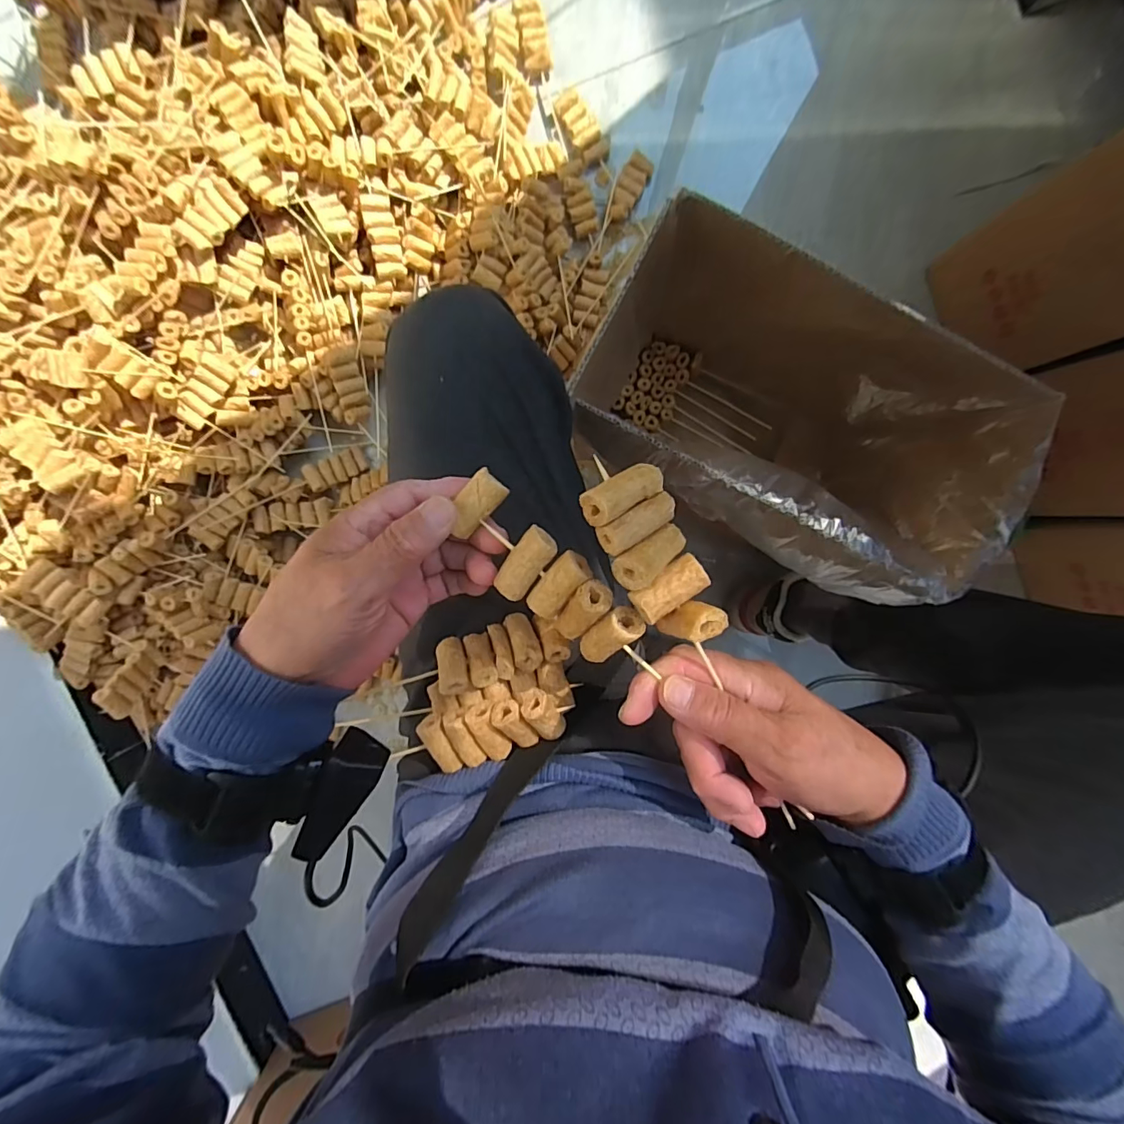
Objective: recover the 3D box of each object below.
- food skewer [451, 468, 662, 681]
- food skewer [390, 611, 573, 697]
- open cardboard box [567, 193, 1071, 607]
[{"bbox_3d":[-0.007,0.009,0.261,0.126,0.022,0.038,44,93,2],"label":"food skewer"},{"bbox_3d":[-0.050,0.063,0.336,0.105,0.031,0.035,-14,95,1],"label":"food skewer"},{"bbox_3d":[0.213,-0.139,0.566,0.376,0.297,0.223,28,94,-3],"label":"open cardboard box"}]

